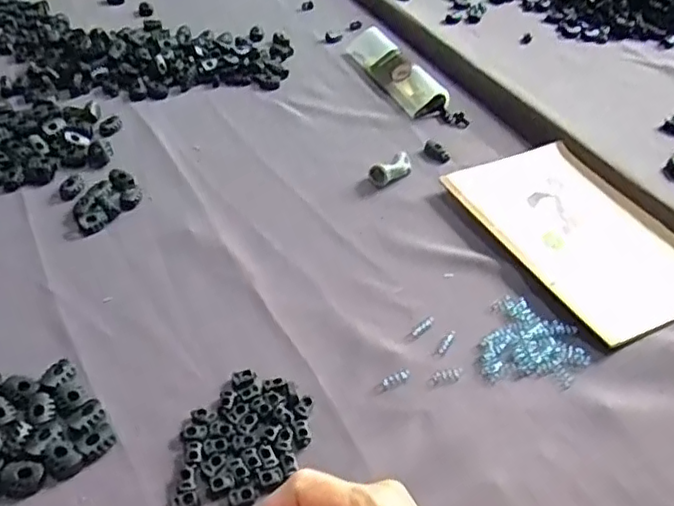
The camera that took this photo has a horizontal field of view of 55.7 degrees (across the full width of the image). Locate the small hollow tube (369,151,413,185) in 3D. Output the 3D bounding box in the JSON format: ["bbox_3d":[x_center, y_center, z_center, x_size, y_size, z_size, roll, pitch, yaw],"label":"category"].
[{"bbox_3d":[0.050,-0.078,0.574,0.025,0.018,0.049,34,50,26],"label":"small hollow tube"}]

